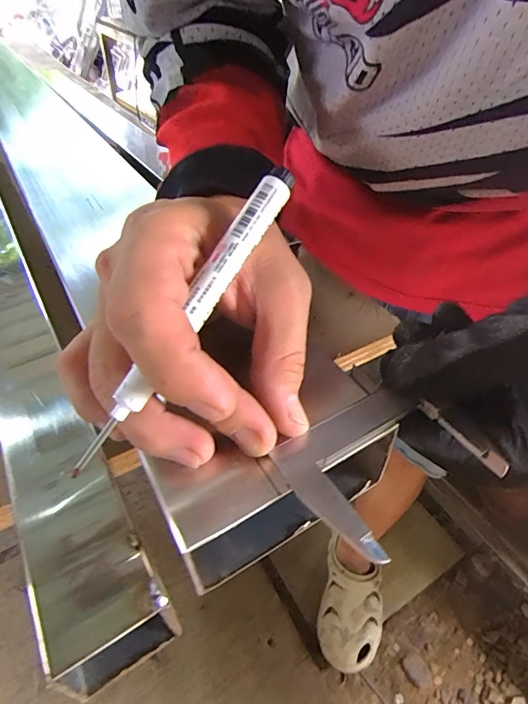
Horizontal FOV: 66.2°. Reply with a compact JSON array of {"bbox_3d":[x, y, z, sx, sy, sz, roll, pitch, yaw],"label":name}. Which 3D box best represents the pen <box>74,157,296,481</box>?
[{"bbox_3d":[-0.025,-0.014,0.139,0.008,0.008,0.125,28,79,29],"label":"pen"}]

